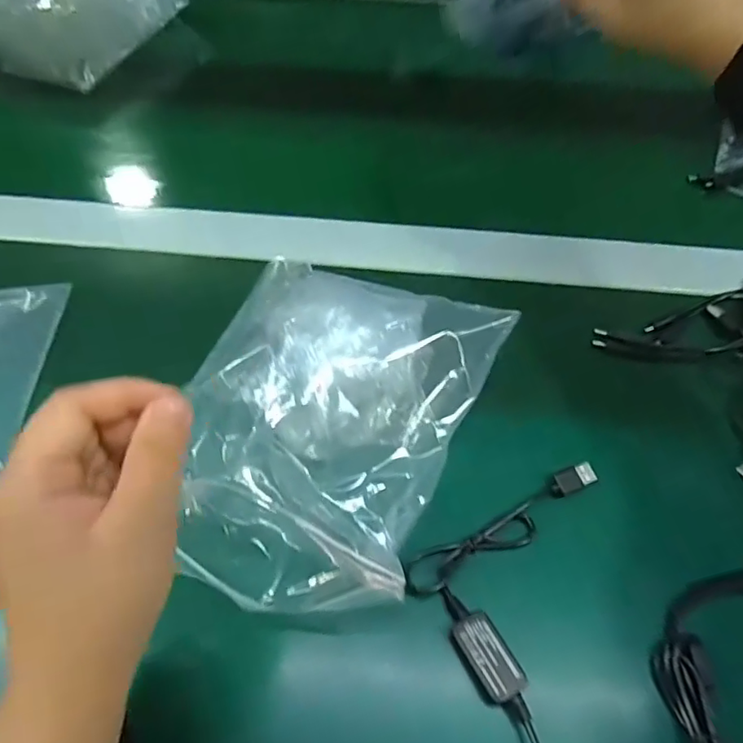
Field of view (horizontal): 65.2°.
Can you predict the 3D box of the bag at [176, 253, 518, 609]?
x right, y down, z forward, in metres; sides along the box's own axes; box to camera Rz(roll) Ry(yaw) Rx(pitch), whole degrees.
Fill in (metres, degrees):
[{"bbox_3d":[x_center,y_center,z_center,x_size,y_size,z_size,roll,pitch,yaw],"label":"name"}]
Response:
[{"bbox_3d":[-0.028,0.029,0.348,0.152,0.068,0.207,19,59,15],"label":"bag"}]

